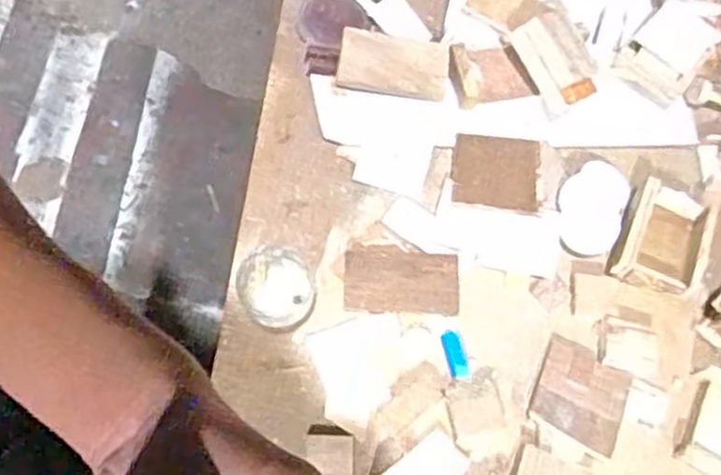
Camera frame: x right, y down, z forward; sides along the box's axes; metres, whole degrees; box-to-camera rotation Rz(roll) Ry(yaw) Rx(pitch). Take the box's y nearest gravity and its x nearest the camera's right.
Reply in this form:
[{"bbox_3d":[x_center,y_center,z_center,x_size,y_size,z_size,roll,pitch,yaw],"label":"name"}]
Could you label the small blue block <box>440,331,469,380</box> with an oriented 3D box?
[{"bbox_3d":[0.089,0.110,0.681,0.018,0.007,0.045,-15,69,-8],"label":"small blue block"}]

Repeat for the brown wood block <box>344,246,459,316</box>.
[{"bbox_3d":[0.039,0.041,0.702,0.108,0.013,0.064,5,68,0],"label":"brown wood block"}]

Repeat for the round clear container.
[{"bbox_3d":[-0.076,0.054,0.658,0.064,0.075,0.067,2,66,-5],"label":"round clear container"}]

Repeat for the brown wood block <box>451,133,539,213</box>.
[{"bbox_3d":[0.137,-0.068,0.747,0.085,0.009,0.077,9,68,1],"label":"brown wood block"}]

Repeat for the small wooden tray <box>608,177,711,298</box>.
[{"bbox_3d":[0.302,0.002,0.728,0.079,0.020,0.110,22,69,7],"label":"small wooden tray"}]

